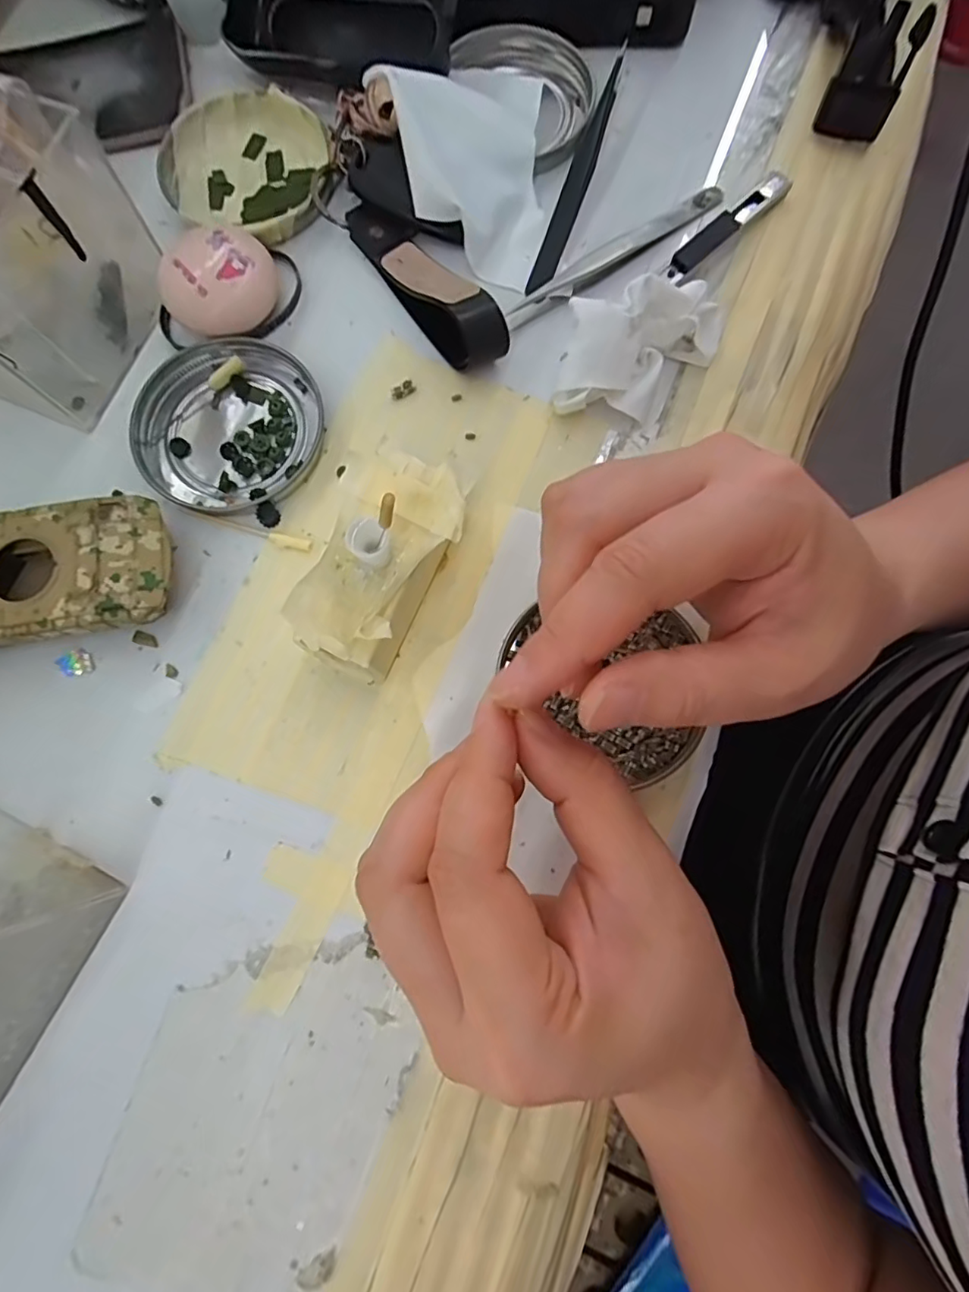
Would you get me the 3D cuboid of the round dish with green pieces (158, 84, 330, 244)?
[{"bbox_3d":[-0.114,-0.227,0.272,0.076,0.012,0.078,0,79,1],"label":"round dish with green pieces"}]

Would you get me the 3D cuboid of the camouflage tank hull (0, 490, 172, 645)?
[{"bbox_3d":[-0.169,-0.026,0.225,0.095,0.026,0.052,-11,79,-1],"label":"camouflage tank hull"}]

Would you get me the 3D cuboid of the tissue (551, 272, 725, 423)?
[{"bbox_3d":[0.065,-0.124,0.239,0.077,0.026,0.049,-22,80,-3],"label":"tissue"}]

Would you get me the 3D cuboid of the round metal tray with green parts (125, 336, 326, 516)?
[{"bbox_3d":[-0.110,-0.096,0.247,0.076,0.008,0.079,0,79,1],"label":"round metal tray with green parts"}]

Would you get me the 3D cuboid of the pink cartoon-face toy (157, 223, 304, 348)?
[{"bbox_3d":[-0.114,-0.158,0.249,0.056,0.025,0.044,-2,79,0],"label":"pink cartoon-face toy"}]

